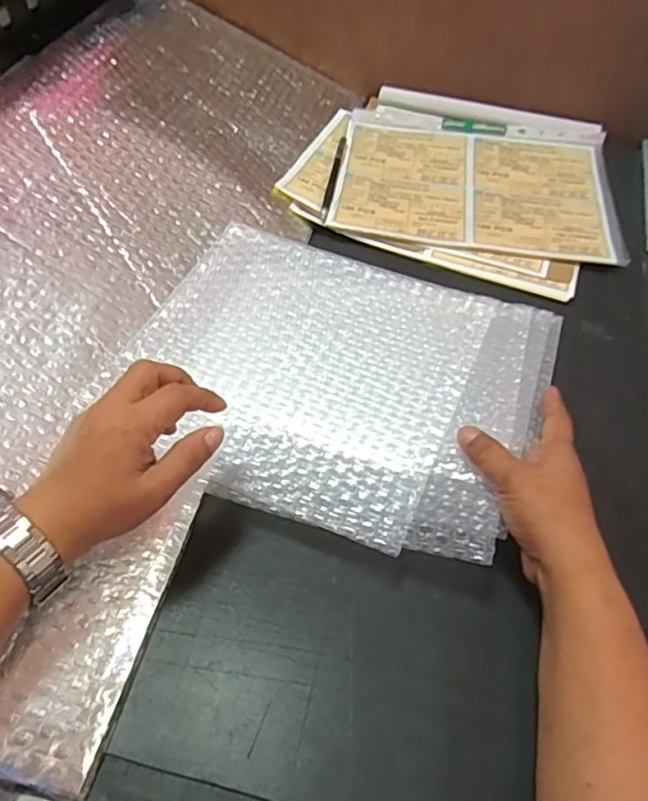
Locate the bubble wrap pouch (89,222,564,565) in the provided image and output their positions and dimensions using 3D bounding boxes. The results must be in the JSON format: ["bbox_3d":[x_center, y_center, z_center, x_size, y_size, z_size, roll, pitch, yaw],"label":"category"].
[{"bbox_3d":[0.007,-0.022,0.466,0.305,0.028,0.237,18,54,13],"label":"bubble wrap pouch"}]

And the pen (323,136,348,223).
[{"bbox_3d":[0.012,-0.255,0.690,0.009,0.008,0.161,8,52,5],"label":"pen"}]

